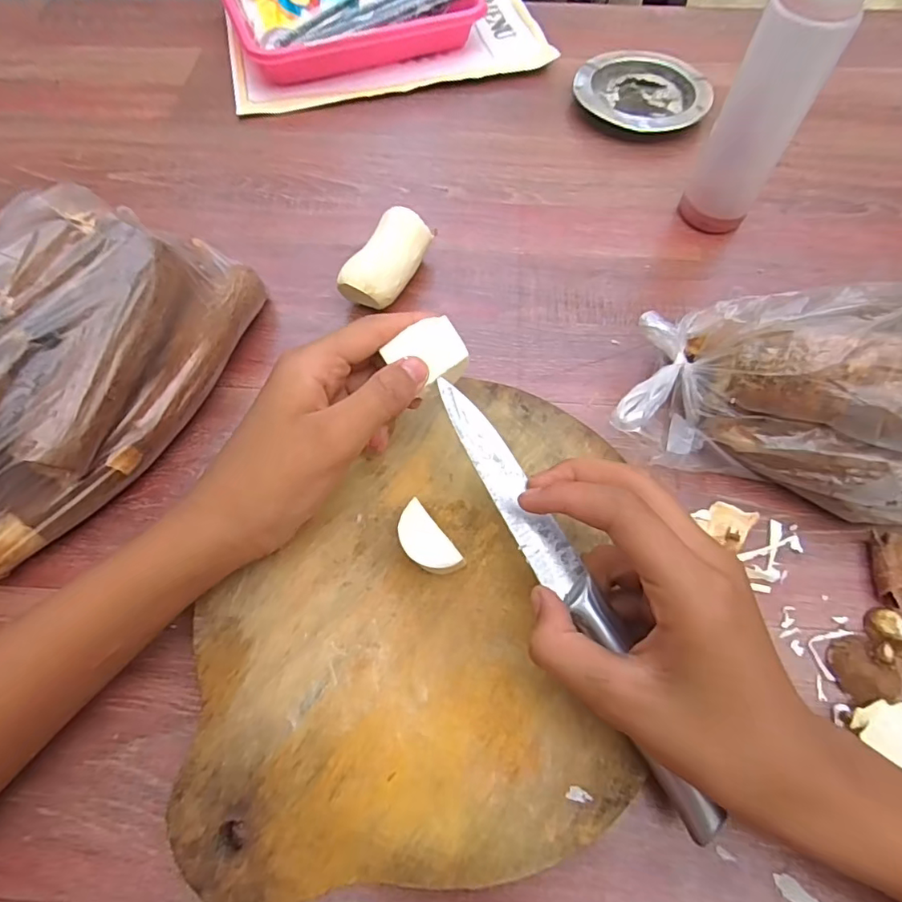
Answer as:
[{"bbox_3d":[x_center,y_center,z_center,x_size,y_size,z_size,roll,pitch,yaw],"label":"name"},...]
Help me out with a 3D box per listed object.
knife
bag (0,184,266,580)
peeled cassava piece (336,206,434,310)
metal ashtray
[{"bbox_3d":[0.055,0.062,0.241,0.021,0.015,0.219,-27,80,-16],"label":"knife"},{"bbox_3d":[-0.225,-0.014,0.262,0.099,0.083,0.301,25,63,11],"label":"bag"},{"bbox_3d":[-0.042,-0.123,0.358,0.033,0.039,0.070,27,64,12],"label":"peeled cassava piece"},{"bbox_3d":[0.162,-0.304,0.458,0.110,0.022,0.101,11,61,3],"label":"metal ashtray"}]

